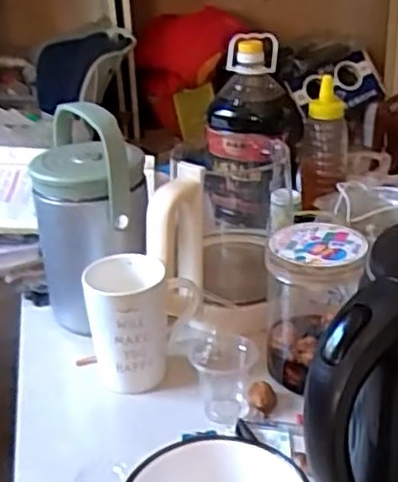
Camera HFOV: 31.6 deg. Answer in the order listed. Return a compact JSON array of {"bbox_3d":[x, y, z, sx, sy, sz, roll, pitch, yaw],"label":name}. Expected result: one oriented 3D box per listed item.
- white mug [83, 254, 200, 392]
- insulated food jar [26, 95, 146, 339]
[{"bbox_3d":[-0.073,0.087,0.727,0.079,0.124,0.081,-6,26,-8],"label":"white mug"},{"bbox_3d":[-0.124,-0.025,0.815,0.127,0.242,0.139,-3,26,-2],"label":"insulated food jar"}]

